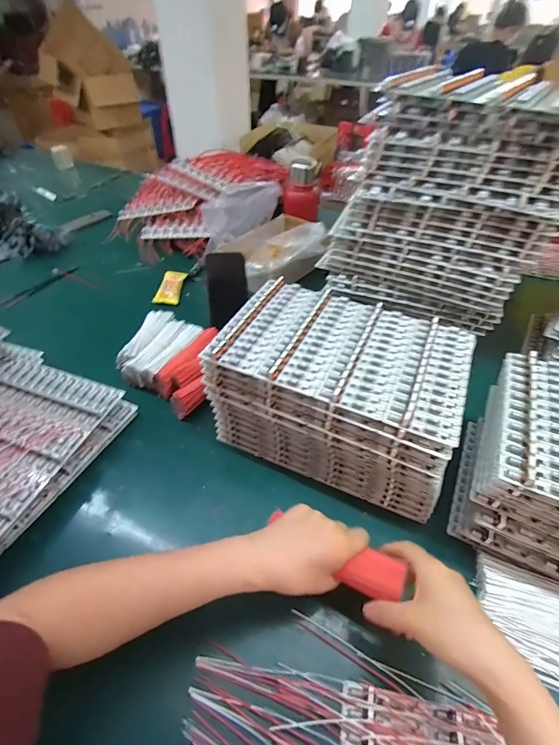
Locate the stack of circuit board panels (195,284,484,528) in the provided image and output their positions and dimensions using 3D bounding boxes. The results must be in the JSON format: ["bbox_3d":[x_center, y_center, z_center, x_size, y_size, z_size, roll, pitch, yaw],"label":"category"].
[{"bbox_3d":[0.079,0.021,0.513,0.289,0.162,0.194,18,48,16],"label":"stack of circuit board panels"}]

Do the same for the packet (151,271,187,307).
[{"bbox_3d":[-0.234,-0.185,0.804,0.050,0.019,0.096,9,60,8],"label":"packet"}]

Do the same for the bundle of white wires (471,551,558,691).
[{"bbox_3d":[0.279,0.257,0.378,0.147,0.020,0.101,24,49,21],"label":"bundle of white wires"}]

